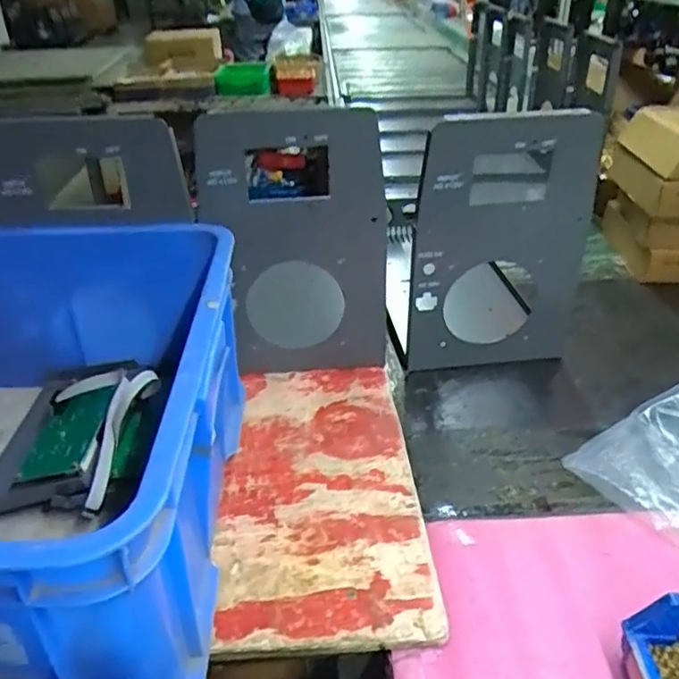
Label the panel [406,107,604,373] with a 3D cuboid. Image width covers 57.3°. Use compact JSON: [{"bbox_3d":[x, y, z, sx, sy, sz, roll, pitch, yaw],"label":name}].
[{"bbox_3d":[0.184,-0.098,0.716,0.202,0.312,0.026,-8,33,-7],"label":"panel"}]

